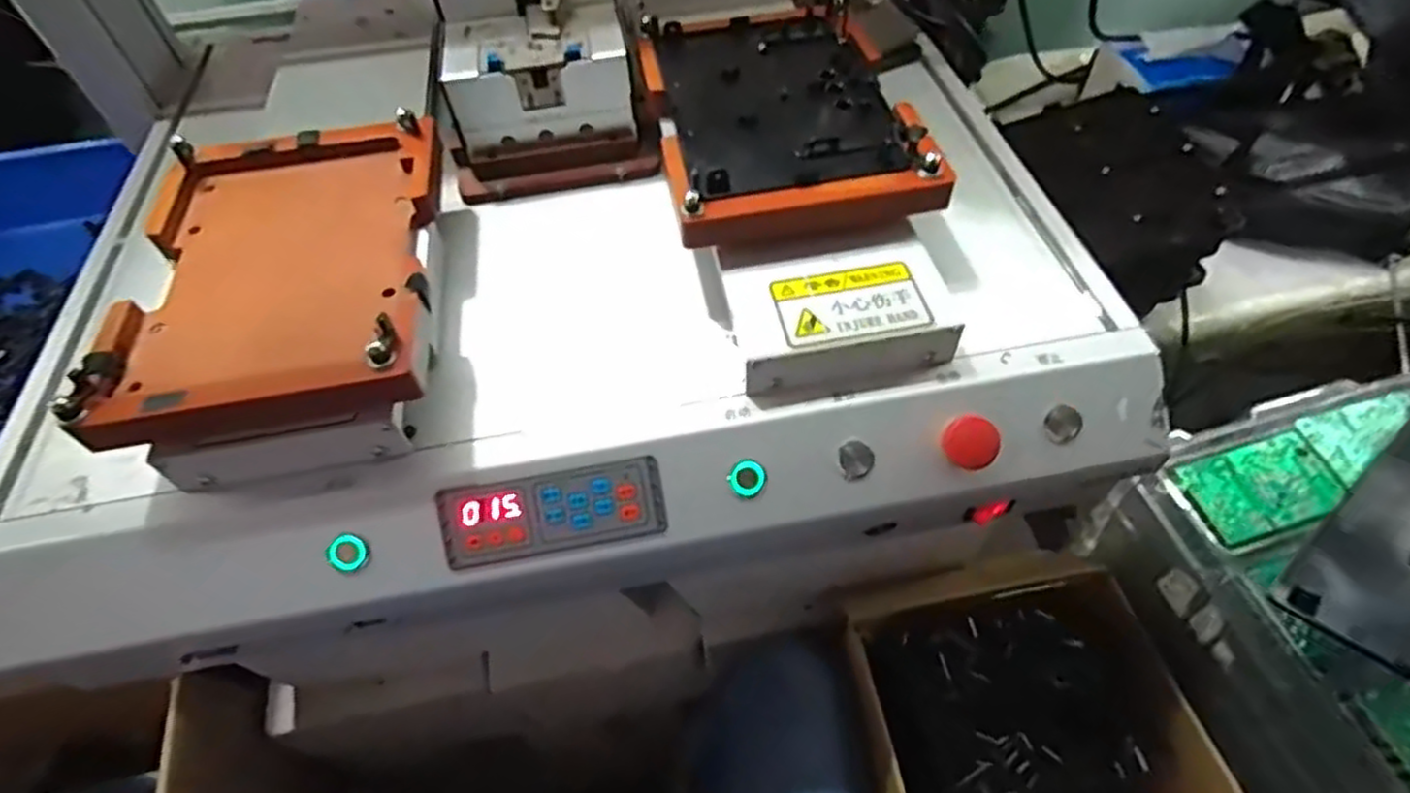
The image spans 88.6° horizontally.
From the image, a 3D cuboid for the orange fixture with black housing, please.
[{"bbox_3d":[0.047,-0.181,0.476,0.166,0.042,0.227,-8,53,-3],"label":"orange fixture with black housing"}]

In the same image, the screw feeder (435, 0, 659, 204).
[{"bbox_3d":[-0.128,-0.274,0.521,0.135,0.159,0.179,-13,54,-7],"label":"screw feeder"}]

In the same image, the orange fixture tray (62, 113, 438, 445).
[{"bbox_3d":[-0.239,-0.081,0.411,0.165,0.039,0.224,-11,53,-5],"label":"orange fixture tray"}]

